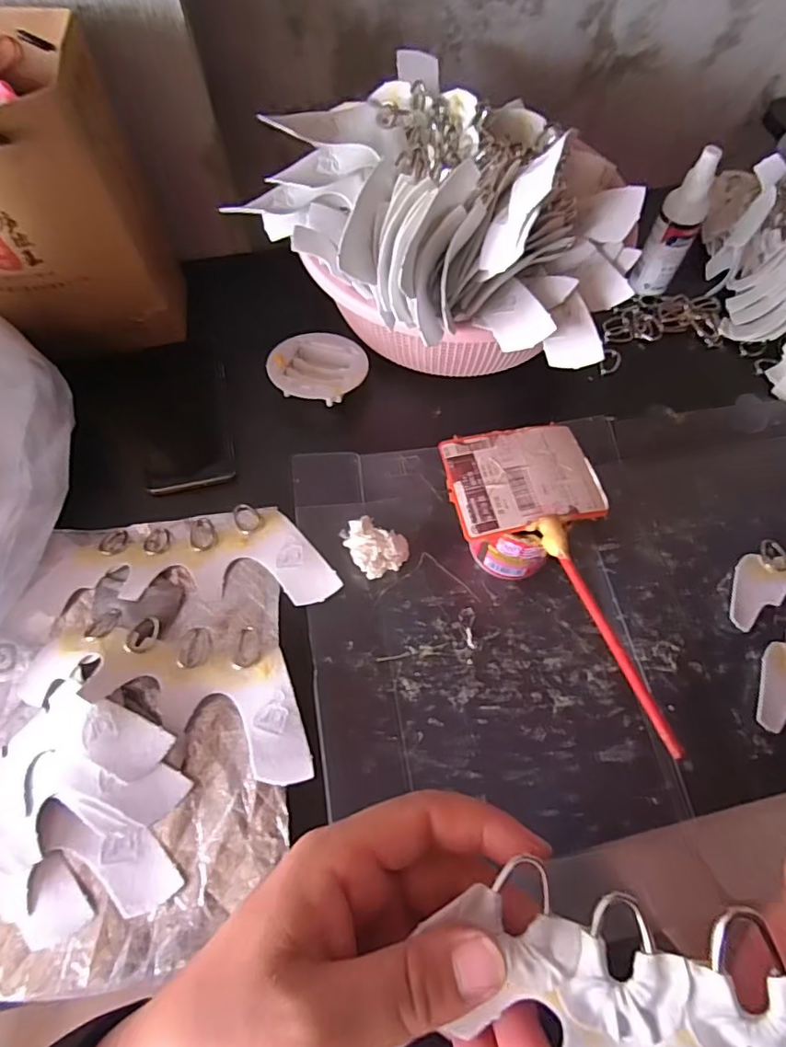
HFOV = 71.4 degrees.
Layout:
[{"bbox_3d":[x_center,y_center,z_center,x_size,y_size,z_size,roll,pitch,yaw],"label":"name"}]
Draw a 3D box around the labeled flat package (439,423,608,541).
[{"bbox_3d":[0.090,-0.033,0.379,0.101,0.007,0.079,-11,64,-5],"label":"labeled flat package"}]

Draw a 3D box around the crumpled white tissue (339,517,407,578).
[{"bbox_3d":[-0.012,0.016,0.418,0.042,0.024,0.047,-27,68,-13],"label":"crumpled white tissue"}]

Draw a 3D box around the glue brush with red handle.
[{"bbox_3d":[0.118,0.054,0.310,0.020,0.007,0.156,-11,47,-6],"label":"glue brush with red handle"}]

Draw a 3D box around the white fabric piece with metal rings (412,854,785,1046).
[{"bbox_3d":[0.086,0.140,0.154,0.142,0.016,0.064,2,86,12],"label":"white fabric piece with metal rings"}]

